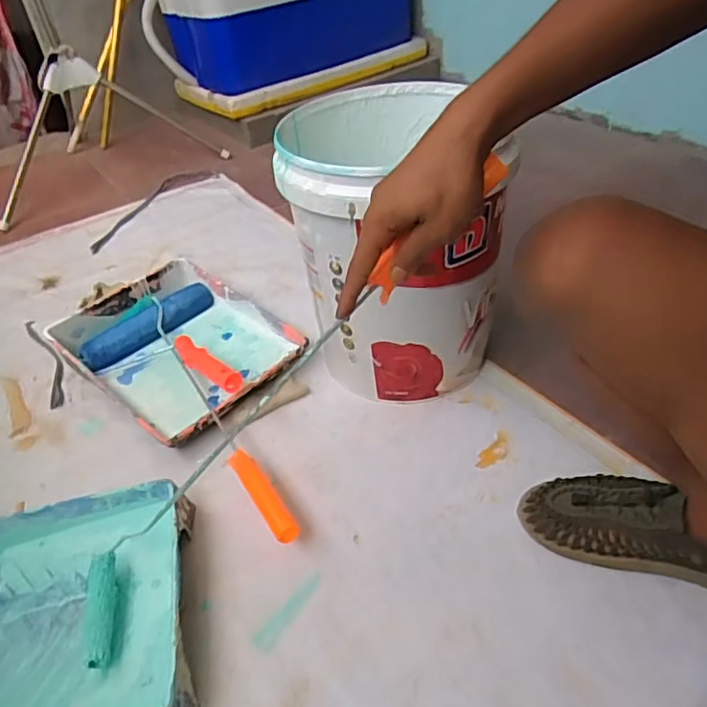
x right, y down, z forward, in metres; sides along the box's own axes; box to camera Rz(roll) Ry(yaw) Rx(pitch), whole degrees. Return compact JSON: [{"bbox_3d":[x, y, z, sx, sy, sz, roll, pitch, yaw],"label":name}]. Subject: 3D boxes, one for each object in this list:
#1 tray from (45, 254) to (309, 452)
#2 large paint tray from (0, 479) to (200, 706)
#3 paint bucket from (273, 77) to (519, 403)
[{"bbox_3d":[-0.287,-0.015,0.961,0.352,0.074,0.278,29,52,33],"label":"tray"},{"bbox_3d":[-0.345,0.293,0.611,0.355,0.057,0.280,-11,42,-6],"label":"large paint tray"},{"bbox_3d":[0.054,-0.149,0.846,0.284,0.361,0.279,-11,42,-7],"label":"paint bucket"}]

